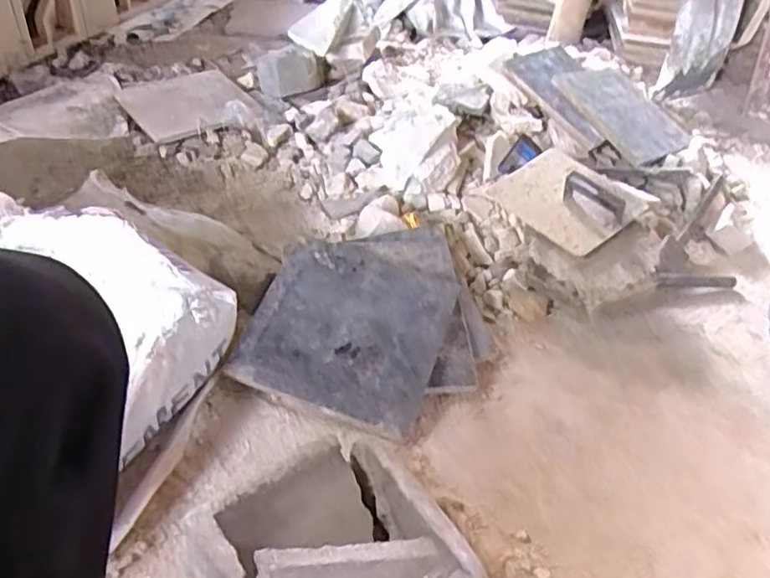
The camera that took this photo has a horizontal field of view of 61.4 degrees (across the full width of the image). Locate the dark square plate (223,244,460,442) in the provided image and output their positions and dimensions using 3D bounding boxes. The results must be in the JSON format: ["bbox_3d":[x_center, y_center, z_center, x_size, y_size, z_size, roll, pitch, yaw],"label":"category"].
[{"bbox_3d":[-0.048,0.053,0.890,0.246,0.023,0.256,19,57,6],"label":"dark square plate"}]

